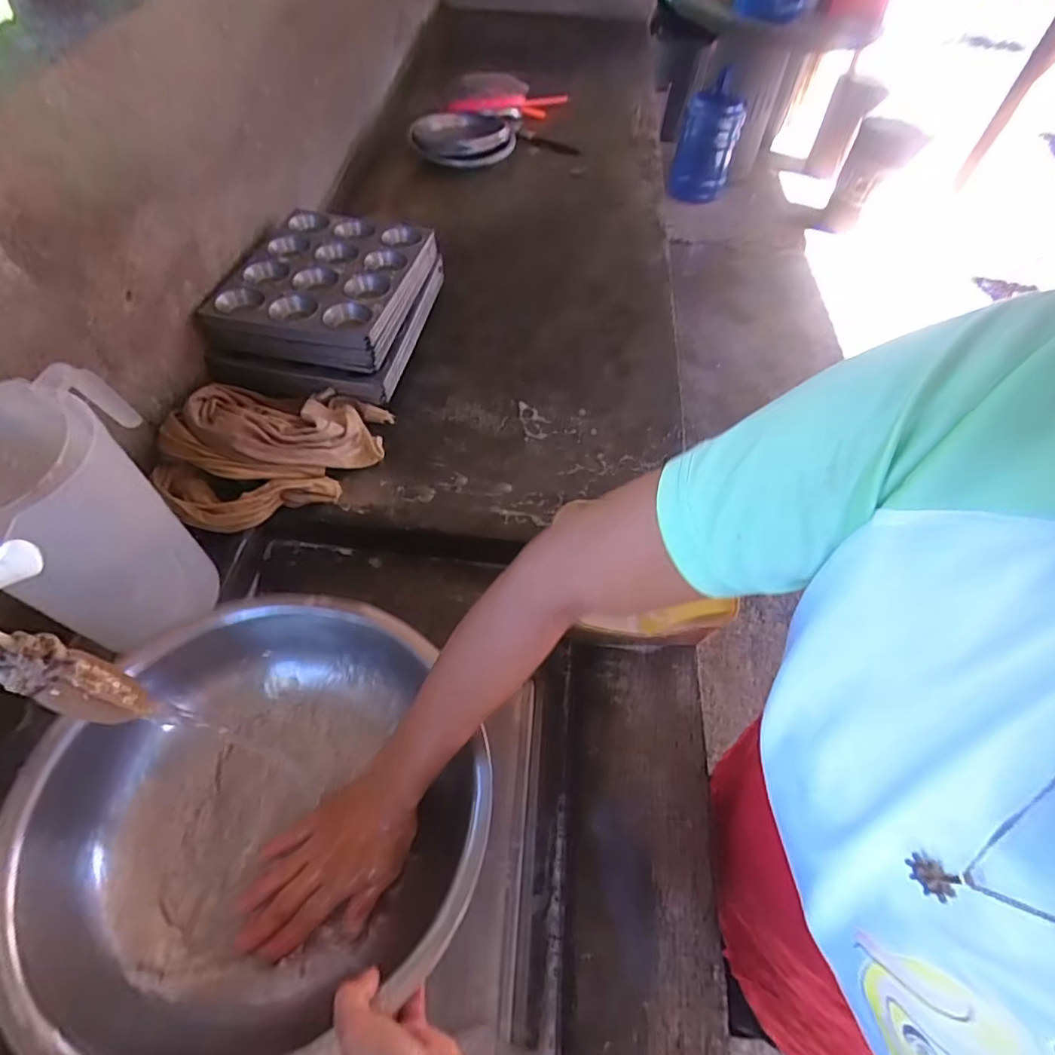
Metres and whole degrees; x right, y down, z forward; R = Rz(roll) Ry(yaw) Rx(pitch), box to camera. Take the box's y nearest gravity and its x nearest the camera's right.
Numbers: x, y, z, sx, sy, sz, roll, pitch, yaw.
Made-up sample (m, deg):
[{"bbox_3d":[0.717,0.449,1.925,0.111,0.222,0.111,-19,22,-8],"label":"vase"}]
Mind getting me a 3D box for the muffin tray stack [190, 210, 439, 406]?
[{"bbox_3d":[-0.299,-0.350,0.876,0.267,0.115,0.342,9,56,3],"label":"muffin tray stack"}]

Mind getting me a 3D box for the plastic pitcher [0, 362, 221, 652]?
[{"bbox_3d":[-0.418,-0.010,0.538,0.146,0.230,0.166,40,63,21],"label":"plastic pitcher"}]

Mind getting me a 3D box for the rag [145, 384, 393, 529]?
[{"bbox_3d":[-0.330,-0.119,0.737,0.213,0.090,0.291,34,61,18],"label":"rag"}]

